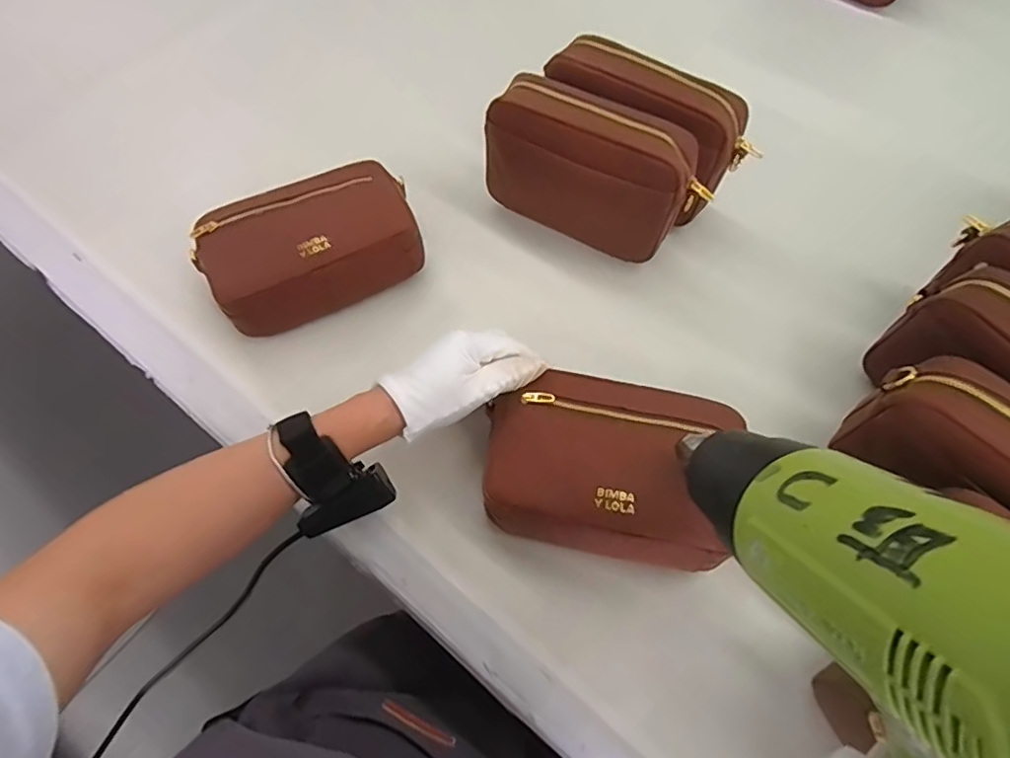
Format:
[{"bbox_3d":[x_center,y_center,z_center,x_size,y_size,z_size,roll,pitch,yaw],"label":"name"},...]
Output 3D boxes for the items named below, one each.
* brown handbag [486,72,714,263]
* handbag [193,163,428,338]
[{"bbox_3d":[0.082,-0.190,0.526,0.194,0.125,0.068,28,67,14],"label":"brown handbag"},{"bbox_3d":[-0.182,-0.126,0.523,0.195,0.062,0.125,-23,66,-10],"label":"handbag"}]

